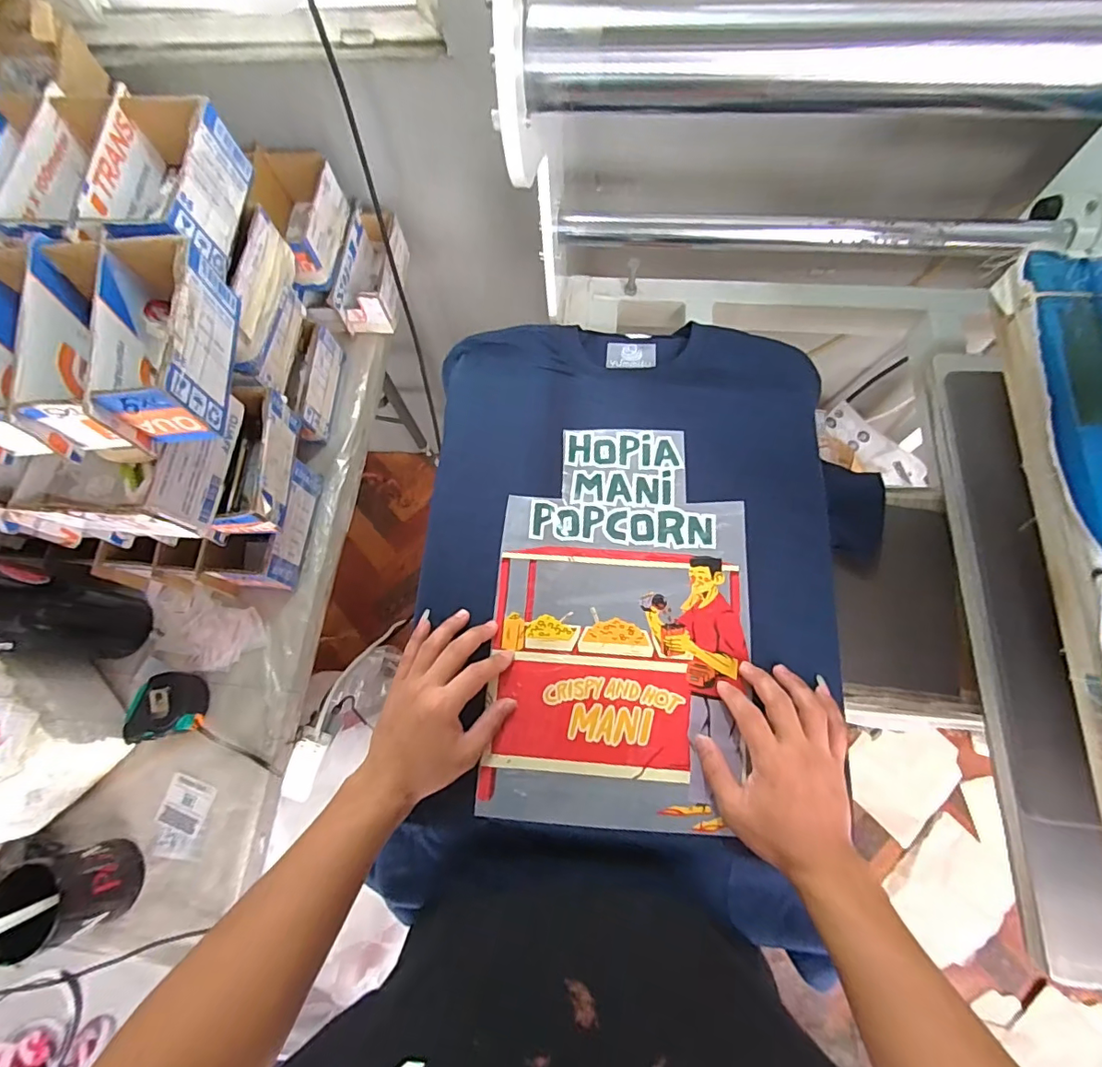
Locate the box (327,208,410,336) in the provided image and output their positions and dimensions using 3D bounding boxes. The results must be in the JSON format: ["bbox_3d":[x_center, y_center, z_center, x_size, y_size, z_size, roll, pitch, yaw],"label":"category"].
[{"bbox_3d":[-0.269,-0.395,0.774,0.075,0.076,0.174,2,71,3],"label":"box"}]

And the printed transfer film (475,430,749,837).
[{"bbox_3d":[0.069,0.074,0.508,0.239,0.005,0.383,2,72,4],"label":"printed transfer film"}]

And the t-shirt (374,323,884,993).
[{"bbox_3d":[0.093,0.042,0.525,0.443,0.026,0.601,1,71,3],"label":"t-shirt"}]

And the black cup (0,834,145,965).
[{"bbox_3d":[-0.498,0.371,0.527,0.081,0.095,0.085,-1,71,2],"label":"black cup"}]

